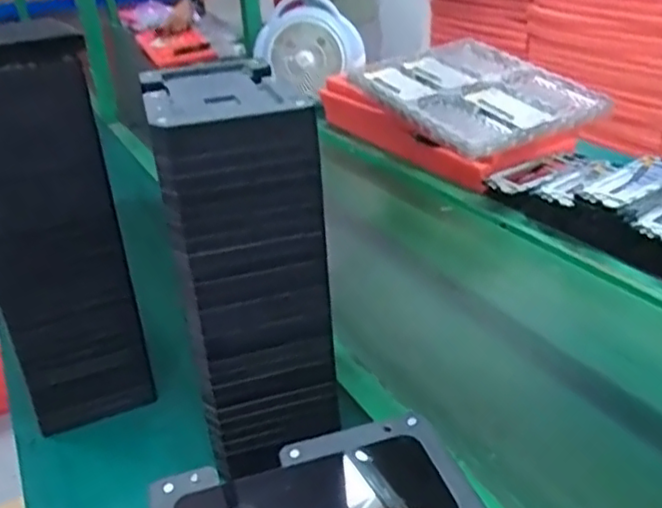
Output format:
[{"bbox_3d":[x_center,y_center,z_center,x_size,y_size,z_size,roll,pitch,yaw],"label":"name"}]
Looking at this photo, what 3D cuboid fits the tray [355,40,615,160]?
[{"bbox_3d":[0.246,-0.299,1.206,0.325,0.050,0.454,-17,37,-19],"label":"tray"}]

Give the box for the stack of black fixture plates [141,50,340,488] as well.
[{"bbox_3d":[-0.077,0.000,0.576,0.111,0.286,0.190,-11,28,-12],"label":"stack of black fixture plates"}]

